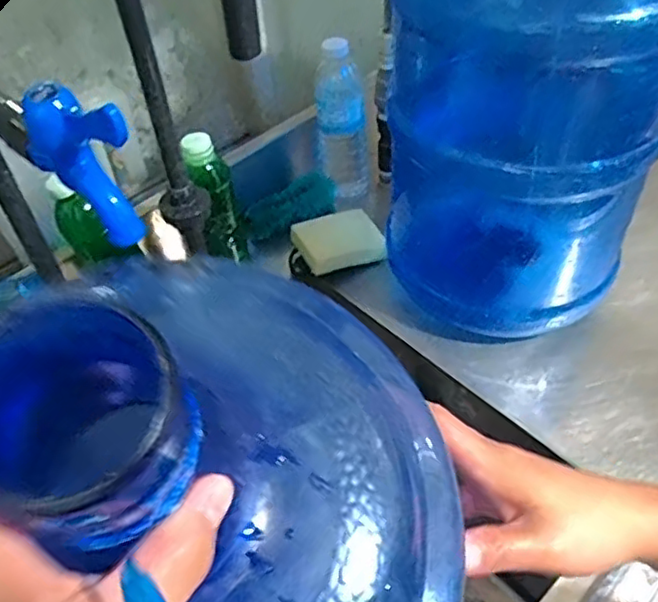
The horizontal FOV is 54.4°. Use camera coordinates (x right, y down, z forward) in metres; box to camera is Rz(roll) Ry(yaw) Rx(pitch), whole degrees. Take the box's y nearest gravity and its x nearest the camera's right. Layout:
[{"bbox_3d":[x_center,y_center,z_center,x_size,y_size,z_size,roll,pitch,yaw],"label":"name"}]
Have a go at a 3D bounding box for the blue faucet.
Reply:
[{"bbox_3d":[-0.125,-0.069,0.335,0.047,0.077,0.028,22,53,24],"label":"blue faucet"}]

